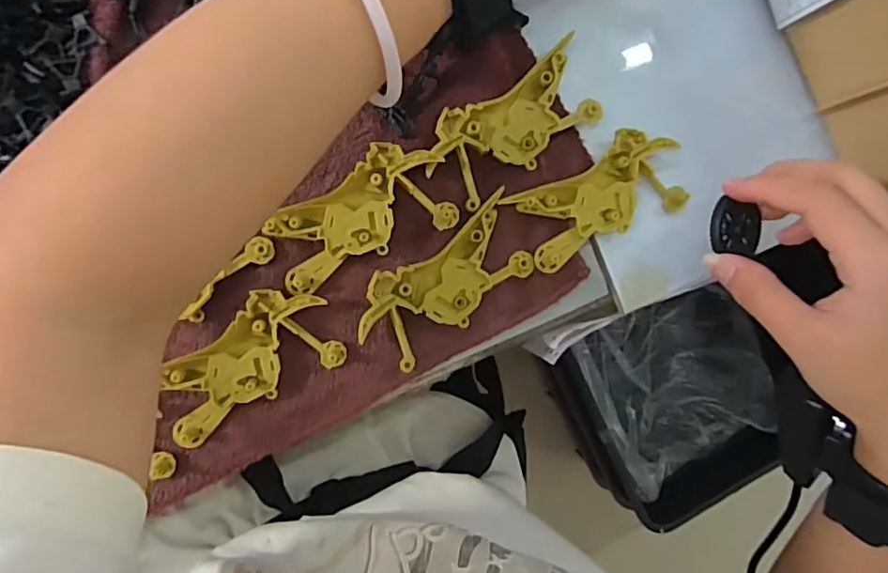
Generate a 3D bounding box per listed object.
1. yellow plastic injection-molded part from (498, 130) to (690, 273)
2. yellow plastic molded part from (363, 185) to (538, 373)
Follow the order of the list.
[{"bbox_3d":[0.086,-0.049,0.325,0.096,0.016,0.053,-31,95,-7],"label":"yellow plastic injection-molded part"},{"bbox_3d":[0.001,-0.001,0.313,0.099,0.013,0.048,-38,96,-6],"label":"yellow plastic molded part"}]

